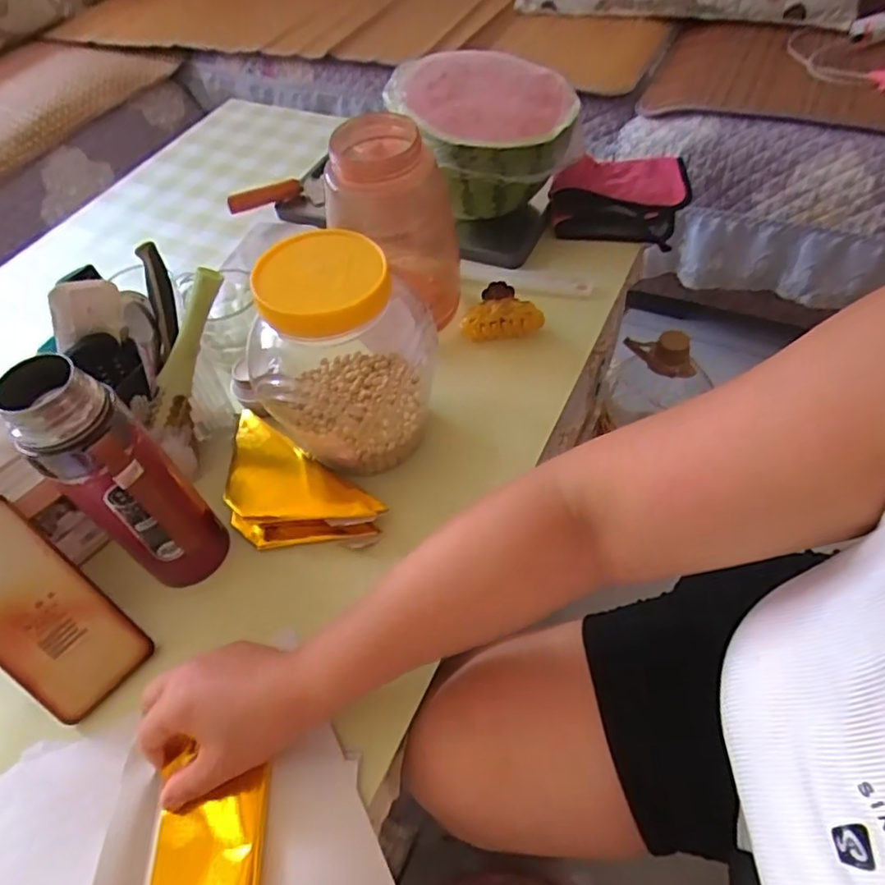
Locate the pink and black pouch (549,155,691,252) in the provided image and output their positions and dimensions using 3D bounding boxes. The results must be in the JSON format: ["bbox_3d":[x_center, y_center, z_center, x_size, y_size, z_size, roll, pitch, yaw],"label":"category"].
[{"bbox_3d":[0.218,-0.307,0.737,0.170,0.054,0.146,1,53,6],"label":"pink and black pouch"}]

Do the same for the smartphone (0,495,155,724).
[{"bbox_3d":[-0.292,0.118,0.426,0.077,0.008,0.163,-44,104,-25],"label":"smartphone"}]

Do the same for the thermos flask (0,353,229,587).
[{"bbox_3d":[-0.211,0.036,0.415,0.067,0.213,0.065,34,63,27],"label":"thermos flask"}]

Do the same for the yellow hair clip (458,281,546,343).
[{"bbox_3d":[0.062,-0.137,0.628,0.083,0.034,0.051,-4,53,3],"label":"yellow hair clip"}]

